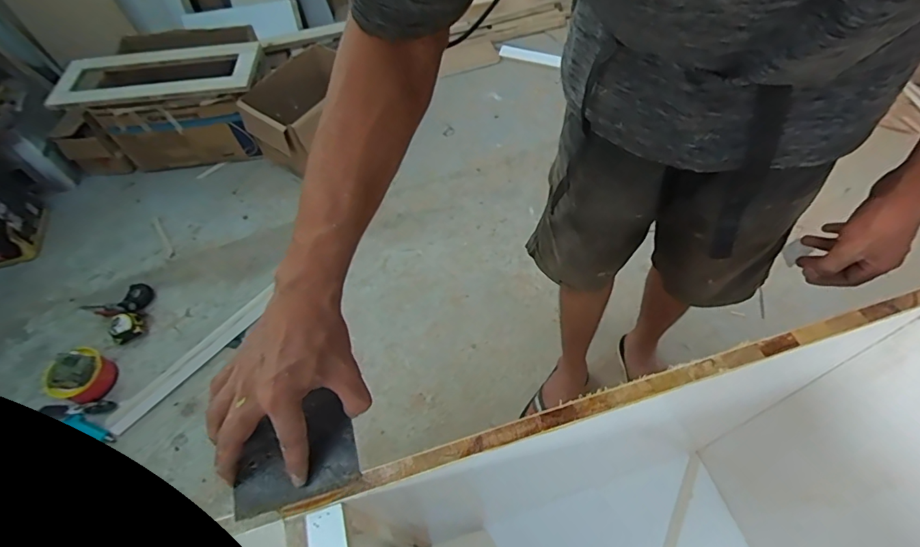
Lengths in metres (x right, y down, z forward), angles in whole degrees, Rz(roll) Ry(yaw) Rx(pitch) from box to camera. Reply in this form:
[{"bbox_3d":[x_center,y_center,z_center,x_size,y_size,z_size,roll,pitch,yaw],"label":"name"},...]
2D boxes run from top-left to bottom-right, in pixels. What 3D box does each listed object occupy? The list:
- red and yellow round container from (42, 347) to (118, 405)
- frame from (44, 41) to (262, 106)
[{"bbox_3d":[-0.964,0.263,1.176,0.126,0.097,0.127,28,63,20],"label":"red and yellow round container"},{"bbox_3d":[-0.969,-0.652,1.490,0.618,0.048,0.247,-9,58,-6],"label":"frame"}]

